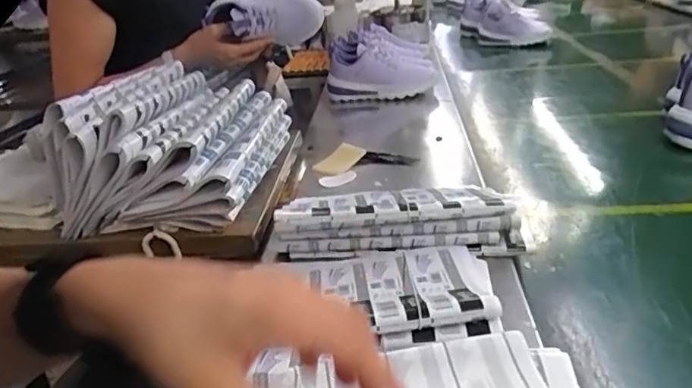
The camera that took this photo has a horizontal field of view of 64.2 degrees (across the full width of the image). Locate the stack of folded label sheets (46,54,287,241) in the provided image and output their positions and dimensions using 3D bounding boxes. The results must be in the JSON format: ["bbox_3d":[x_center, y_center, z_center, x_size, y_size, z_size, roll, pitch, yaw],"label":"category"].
[{"bbox_3d":[-0.203,-0.071,0.673,0.213,0.118,0.248,0,27,9],"label":"stack of folded label sheets"}]

